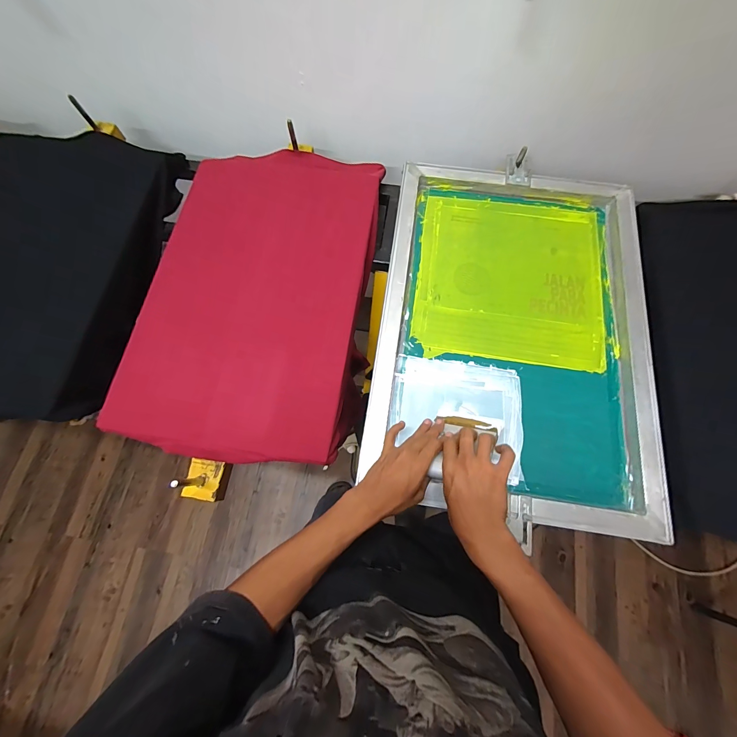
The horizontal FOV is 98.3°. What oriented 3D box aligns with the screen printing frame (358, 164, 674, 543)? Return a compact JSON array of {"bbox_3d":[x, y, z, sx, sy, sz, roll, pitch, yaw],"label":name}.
[{"bbox_3d":[0.261,-0.088,0.585,0.469,0.034,0.660,8,73,2],"label":"screen printing frame"}]

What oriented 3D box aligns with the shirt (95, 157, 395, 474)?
[{"bbox_3d":[-0.210,-0.169,0.632,0.416,0.079,0.659,7,76,2],"label":"shirt"}]

